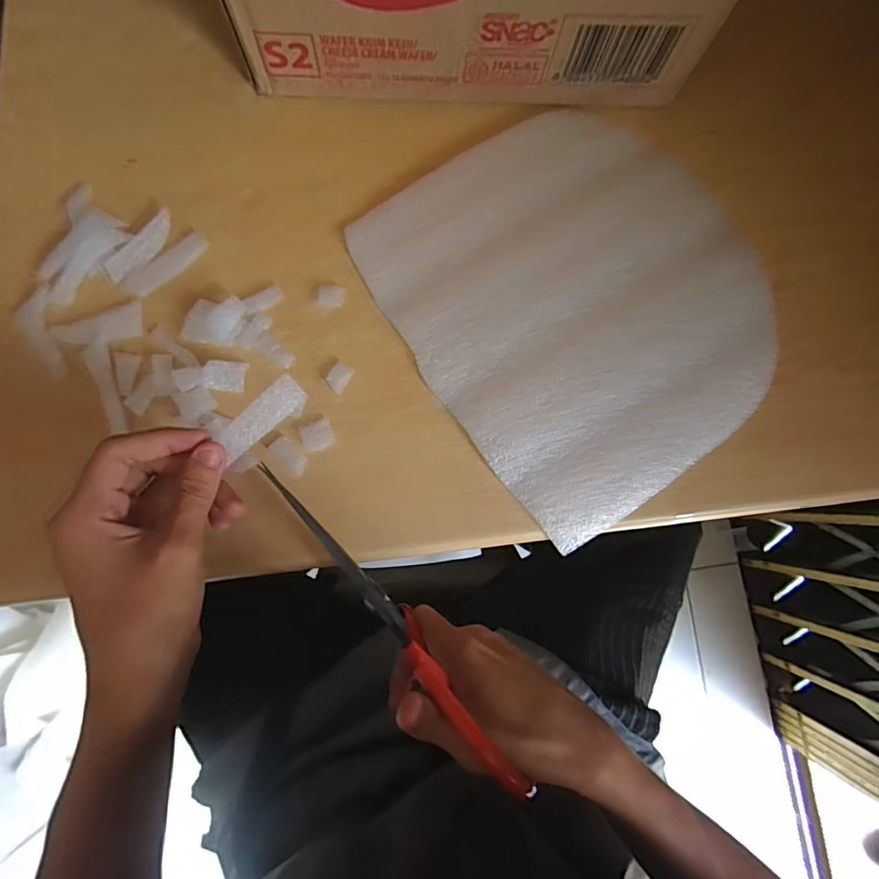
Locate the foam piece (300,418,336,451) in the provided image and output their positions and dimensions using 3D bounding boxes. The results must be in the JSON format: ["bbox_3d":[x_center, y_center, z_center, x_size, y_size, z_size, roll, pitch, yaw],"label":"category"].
[{"bbox_3d":[-0.080,-0.003,0.329,0.020,0.004,0.019,-20,85,-5],"label":"foam piece"}]

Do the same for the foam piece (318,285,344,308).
[{"bbox_3d":[-0.073,-0.098,0.340,0.017,0.004,0.015,5,83,-3],"label":"foam piece"}]

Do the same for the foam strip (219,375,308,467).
[{"bbox_3d":[-0.095,-0.011,0.272,0.051,0.006,0.019,-43,88,-8],"label":"foam strip"}]

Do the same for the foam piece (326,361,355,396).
[{"bbox_3d":[-0.067,-0.041,0.334,0.014,0.004,0.019,33,83,1],"label":"foam piece"}]

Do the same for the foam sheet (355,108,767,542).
[{"bbox_3d":[0.099,-0.092,0.342,0.229,0.019,0.262,-32,87,-6],"label":"foam sheet"}]

